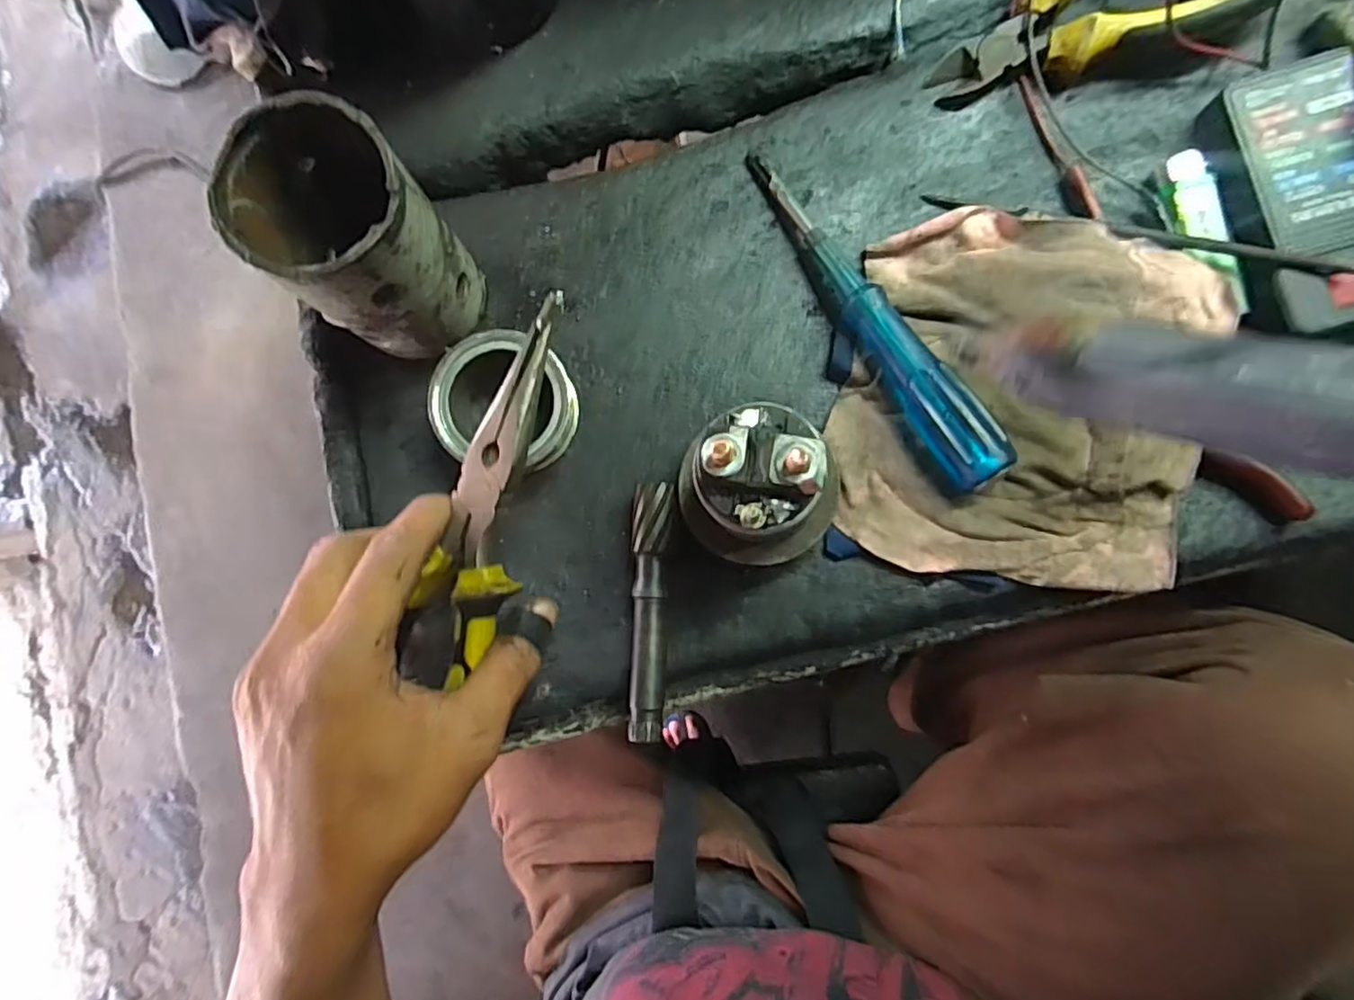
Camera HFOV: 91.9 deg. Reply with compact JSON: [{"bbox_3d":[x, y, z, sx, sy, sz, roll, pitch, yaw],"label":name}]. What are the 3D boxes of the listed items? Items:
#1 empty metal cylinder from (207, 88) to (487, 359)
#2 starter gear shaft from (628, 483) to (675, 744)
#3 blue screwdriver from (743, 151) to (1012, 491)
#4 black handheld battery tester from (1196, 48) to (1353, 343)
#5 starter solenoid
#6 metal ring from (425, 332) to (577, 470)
[{"bbox_3d":[-0.129,-0.107,0.286,0.066,0.114,0.064,-1,85,7],"label":"empty metal cylinder"},{"bbox_3d":[-0.012,0.051,0.309,0.018,0.022,0.116,2,86,7],"label":"starter gear shaft"},{"bbox_3d":[0.085,-0.084,0.304,0.027,0.033,0.184,-35,82,3],"label":"blue screwdriver"},{"bbox_3d":[0.282,-0.131,0.292,0.074,0.021,0.120,-11,84,6],"label":"black handheld battery tester"},{"bbox_3d":[0.037,-0.002,0.267,0.059,0.104,0.057,-1,85,7],"label":"starter solenoid"},{"bbox_3d":[-0.080,-0.046,0.316,0.060,0.041,0.060,-1,85,7],"label":"metal ring"}]

